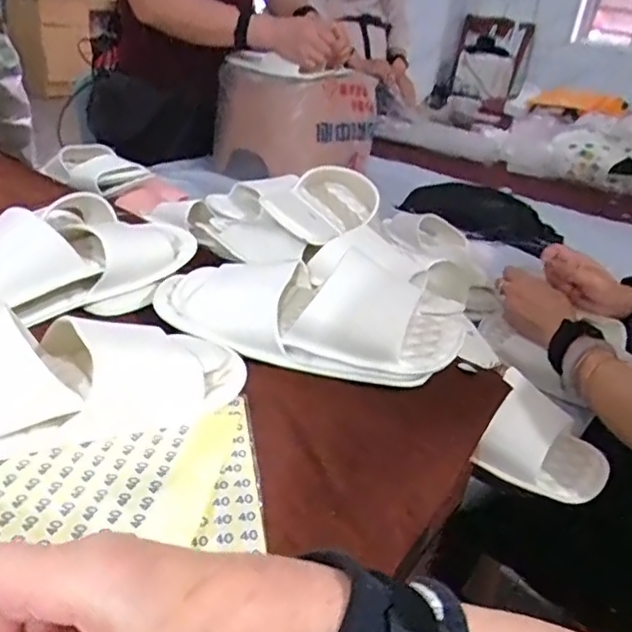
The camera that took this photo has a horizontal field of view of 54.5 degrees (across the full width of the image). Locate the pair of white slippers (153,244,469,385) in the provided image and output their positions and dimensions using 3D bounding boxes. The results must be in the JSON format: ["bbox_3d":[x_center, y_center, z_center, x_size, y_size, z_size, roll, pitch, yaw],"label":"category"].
[{"bbox_3d":[-0.006,-0.012,0.539,0.268,0.068,0.121,12,29,10],"label":"pair of white slippers"}]

